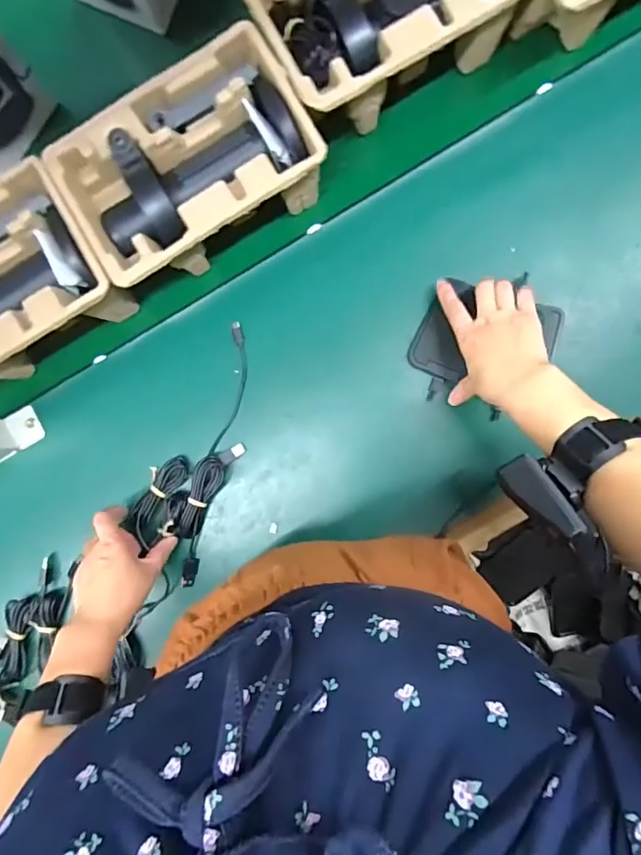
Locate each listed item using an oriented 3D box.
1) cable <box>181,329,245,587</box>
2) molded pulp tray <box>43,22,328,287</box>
[{"bbox_3d":[-0.109,0.032,0.557,0.041,0.021,0.284,14,88,5],"label":"cable"},{"bbox_3d":[-0.119,-0.244,0.519,0.230,0.122,0.145,-34,85,2],"label":"molded pulp tray"}]

